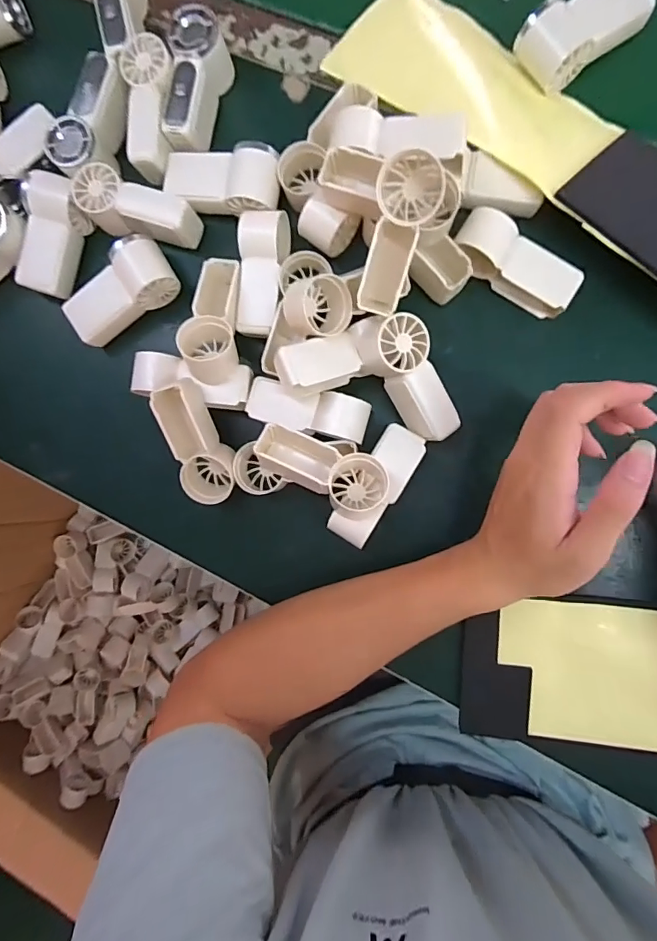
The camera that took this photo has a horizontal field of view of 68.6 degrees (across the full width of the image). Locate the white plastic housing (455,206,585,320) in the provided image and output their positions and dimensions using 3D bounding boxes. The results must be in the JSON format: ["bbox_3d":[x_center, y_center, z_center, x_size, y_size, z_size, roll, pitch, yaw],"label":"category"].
[{"bbox_3d":[0.136,-0.151,0.354,0.095,0.043,0.042,38,94,7],"label":"white plastic housing"}]

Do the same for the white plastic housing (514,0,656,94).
[{"bbox_3d":[0.191,-0.333,0.362,0.096,0.028,0.050,-37,84,6],"label":"white plastic housing"}]

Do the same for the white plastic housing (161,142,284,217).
[{"bbox_3d":[-0.083,-0.226,0.385,0.091,0.031,0.050,3,89,8],"label":"white plastic housing"}]

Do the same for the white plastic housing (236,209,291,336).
[{"bbox_3d":[-0.050,-0.154,0.385,0.036,0.037,0.090,5,103,13],"label":"white plastic housing"}]

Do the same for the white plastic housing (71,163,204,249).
[{"bbox_3d":[-0.153,-0.210,0.388,0.092,0.036,0.035,20,92,8],"label":"white plastic housing"}]

